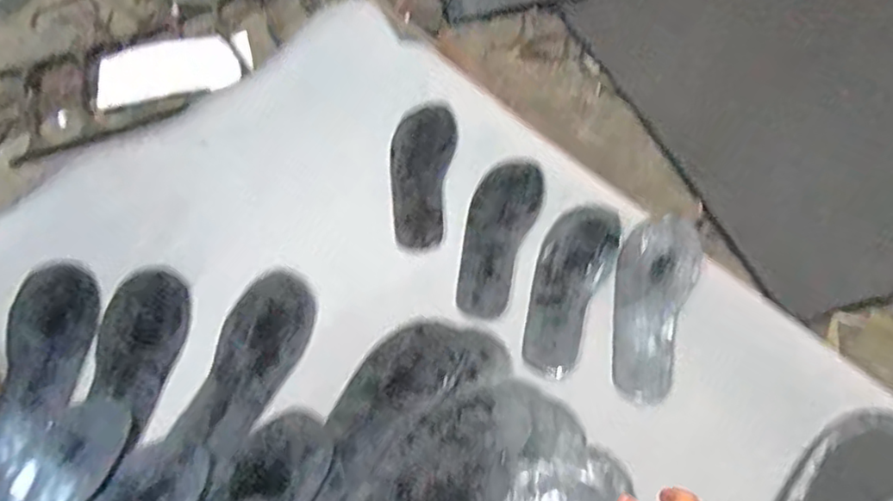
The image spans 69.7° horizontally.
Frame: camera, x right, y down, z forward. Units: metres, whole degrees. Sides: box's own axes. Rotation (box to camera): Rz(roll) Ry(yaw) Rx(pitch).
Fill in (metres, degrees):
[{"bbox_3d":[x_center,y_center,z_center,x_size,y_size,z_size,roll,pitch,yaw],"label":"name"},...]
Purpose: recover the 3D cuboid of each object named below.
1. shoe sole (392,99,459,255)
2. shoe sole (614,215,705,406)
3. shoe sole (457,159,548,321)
[{"bbox_3d":[-0.035,-0.103,0.859,0.082,0.006,0.219,5,67,5],"label":"shoe sole"},{"bbox_3d":[0.241,0.063,0.759,0.087,0.011,0.228,16,71,19],"label":"shoe sole"},{"bbox_3d":[0.065,-0.022,0.837,0.089,0.013,0.241,16,63,16],"label":"shoe sole"}]

